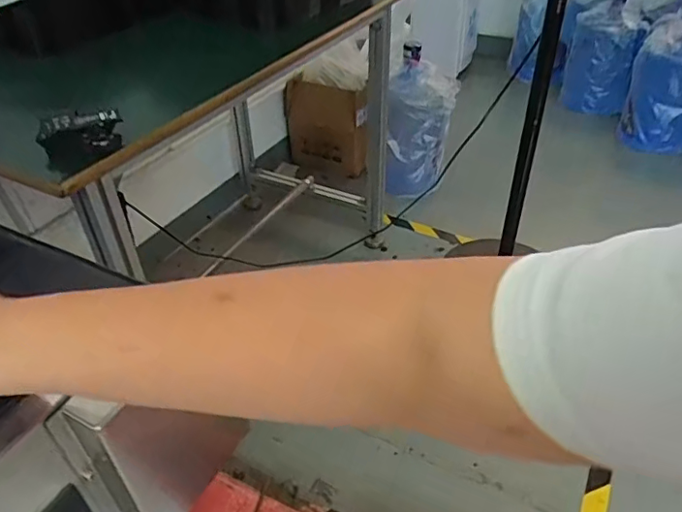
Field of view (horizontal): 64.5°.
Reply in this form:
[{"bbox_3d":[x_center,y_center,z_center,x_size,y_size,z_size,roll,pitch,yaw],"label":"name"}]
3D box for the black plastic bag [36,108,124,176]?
[{"bbox_3d":[-0.307,-0.138,0.644,0.091,0.053,0.059,-11,39,-11],"label":"black plastic bag"}]

